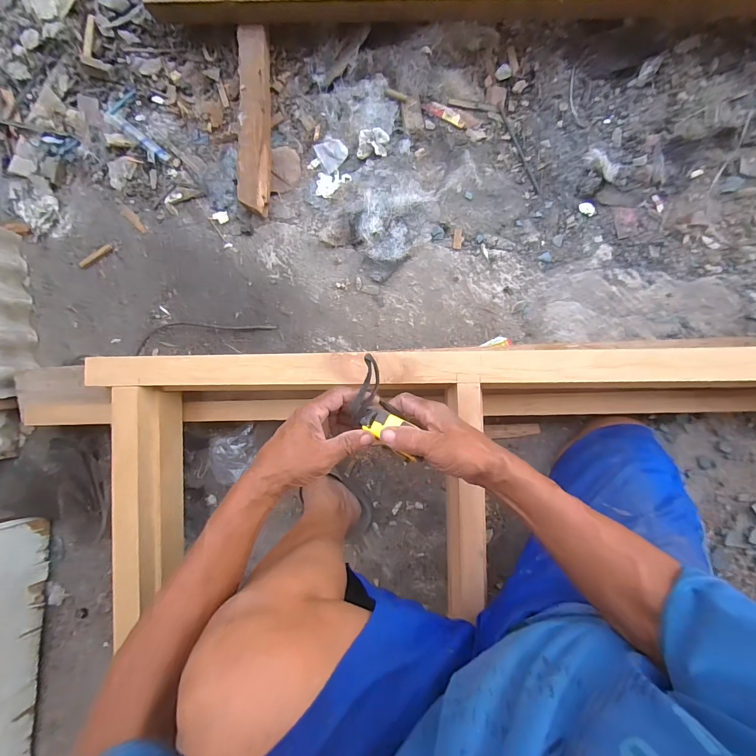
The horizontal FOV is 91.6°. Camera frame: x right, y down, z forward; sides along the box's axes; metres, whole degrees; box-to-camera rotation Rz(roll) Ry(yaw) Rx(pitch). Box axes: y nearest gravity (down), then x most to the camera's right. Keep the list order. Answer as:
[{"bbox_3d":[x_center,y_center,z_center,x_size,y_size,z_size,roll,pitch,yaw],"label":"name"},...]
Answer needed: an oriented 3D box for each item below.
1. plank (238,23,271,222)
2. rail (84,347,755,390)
[{"bbox_3d":[-0.236,-0.488,0.702,0.058,0.026,0.343,0,90,-12],"label":"plank"},{"bbox_3d":[0.082,-0.013,0.532,1.045,0.047,0.050,-1,91,4],"label":"rail"}]

